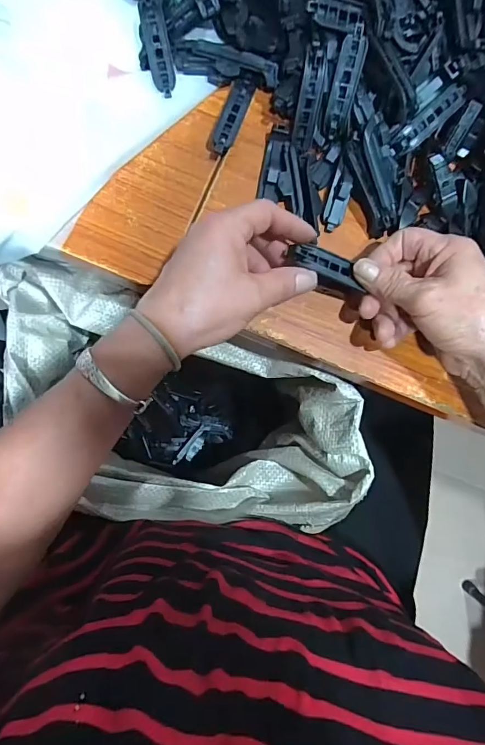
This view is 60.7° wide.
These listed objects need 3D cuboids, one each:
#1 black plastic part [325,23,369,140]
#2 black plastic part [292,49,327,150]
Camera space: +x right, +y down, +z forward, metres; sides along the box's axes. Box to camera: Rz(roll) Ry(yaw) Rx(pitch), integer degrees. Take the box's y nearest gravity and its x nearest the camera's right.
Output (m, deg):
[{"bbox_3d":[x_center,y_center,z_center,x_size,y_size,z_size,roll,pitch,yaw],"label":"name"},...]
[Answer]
[{"bbox_3d":[0.079,-0.221,0.319,0.019,0.004,0.070,8,132,-4],"label":"black plastic part"},{"bbox_3d":[0.053,-0.214,0.327,0.019,0.011,0.064,4,129,-4],"label":"black plastic part"}]

